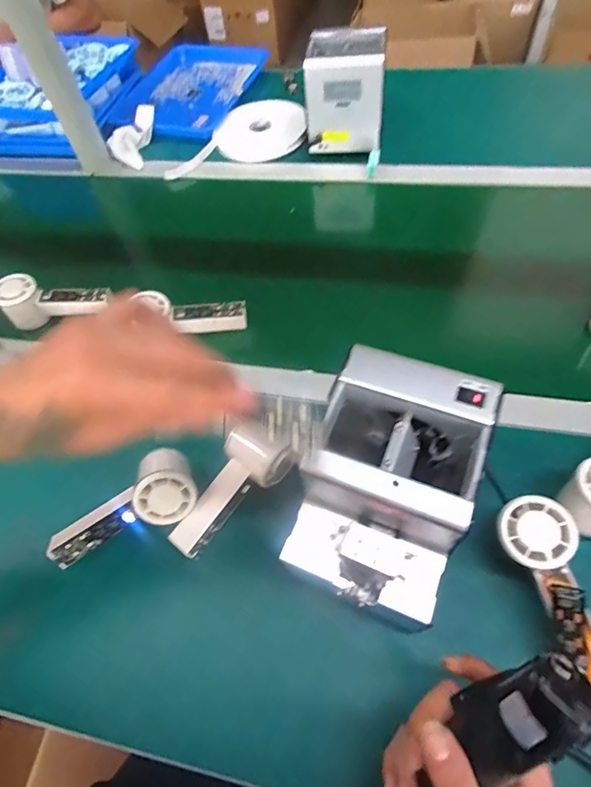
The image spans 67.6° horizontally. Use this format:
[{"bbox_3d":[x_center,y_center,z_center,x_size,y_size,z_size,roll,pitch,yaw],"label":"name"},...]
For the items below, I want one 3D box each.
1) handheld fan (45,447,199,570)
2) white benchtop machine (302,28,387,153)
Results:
[{"bbox_3d":[-0.166,0.119,0.436,0.149,0.058,0.039,-34,23,7],"label":"handheld fan"},{"bbox_3d":[0.086,-0.509,0.745,0.123,0.132,0.118,7,58,8],"label":"white benchtop machine"}]

